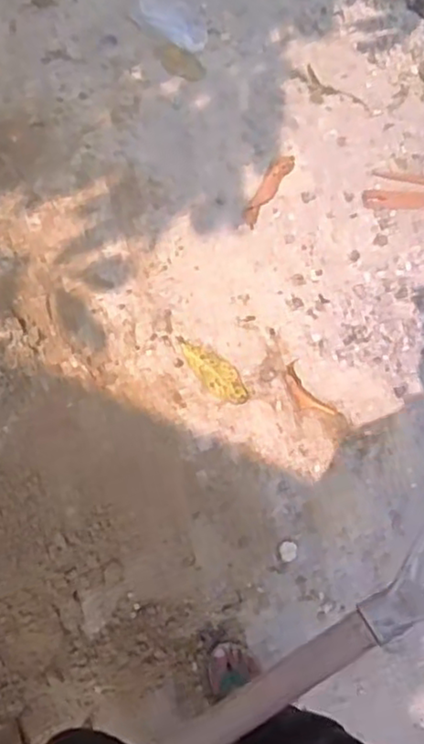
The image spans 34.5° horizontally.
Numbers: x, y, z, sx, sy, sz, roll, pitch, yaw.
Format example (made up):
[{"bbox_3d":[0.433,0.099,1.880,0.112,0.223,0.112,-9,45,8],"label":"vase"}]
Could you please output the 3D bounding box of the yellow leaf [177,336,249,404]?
[{"bbox_3d":[0.001,-0.006,1.507,0.194,0.006,0.073,42,75,9],"label":"yellow leaf"}]

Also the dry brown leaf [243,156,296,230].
[{"bbox_3d":[0.133,-0.438,1.640,0.046,0.010,0.213,30,74,6],"label":"dry brown leaf"}]

